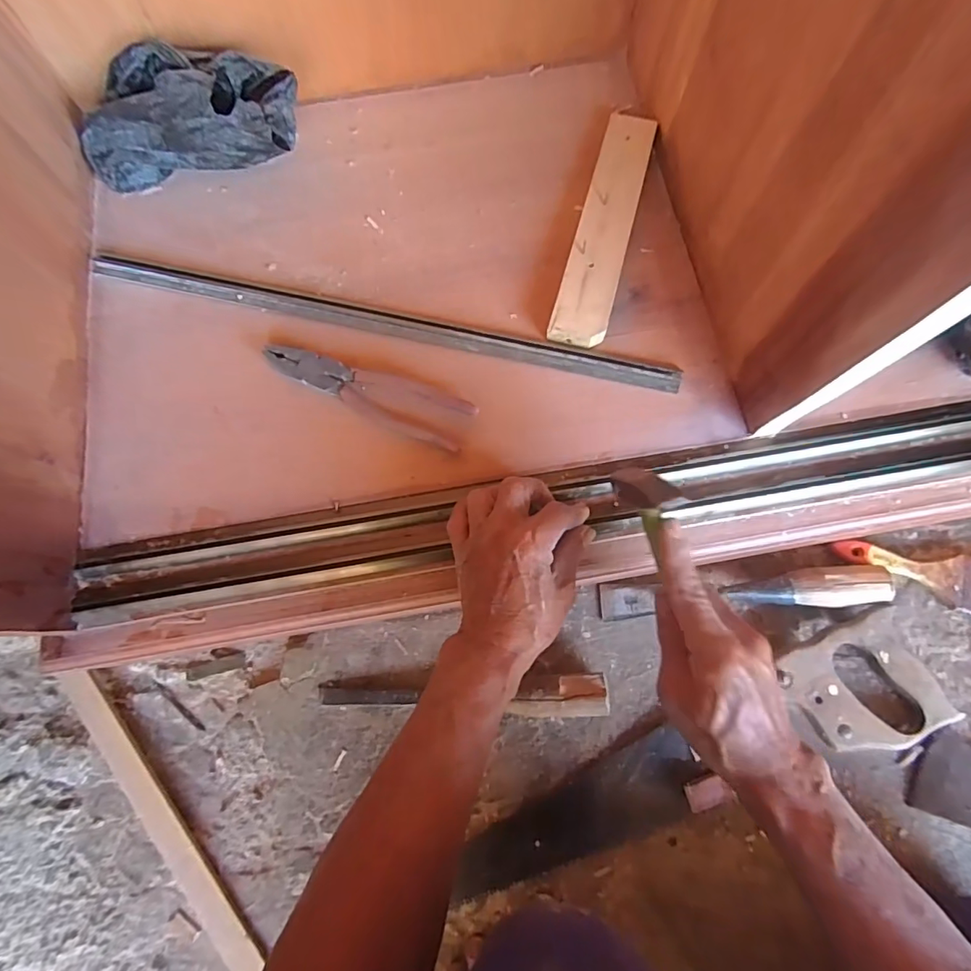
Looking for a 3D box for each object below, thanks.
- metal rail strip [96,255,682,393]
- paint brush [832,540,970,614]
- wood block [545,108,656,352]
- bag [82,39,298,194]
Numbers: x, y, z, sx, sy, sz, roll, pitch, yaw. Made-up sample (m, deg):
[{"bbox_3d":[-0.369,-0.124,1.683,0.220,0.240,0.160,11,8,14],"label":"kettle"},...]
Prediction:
[{"bbox_3d":[-0.099,-0.155,0.476,0.553,0.006,0.023,13,76,5],"label":"metal rail strip"},{"bbox_3d":[0.448,0.088,0.529,0.152,0.020,0.057,17,77,6],"label":"paint brush"},{"bbox_3d":[0.115,-0.248,0.489,0.049,0.024,0.254,15,76,5],"label":"wood block"},{"bbox_3d":[-0.286,-0.346,0.488,0.226,0.089,0.077,-3,75,1],"label":"bag"}]

